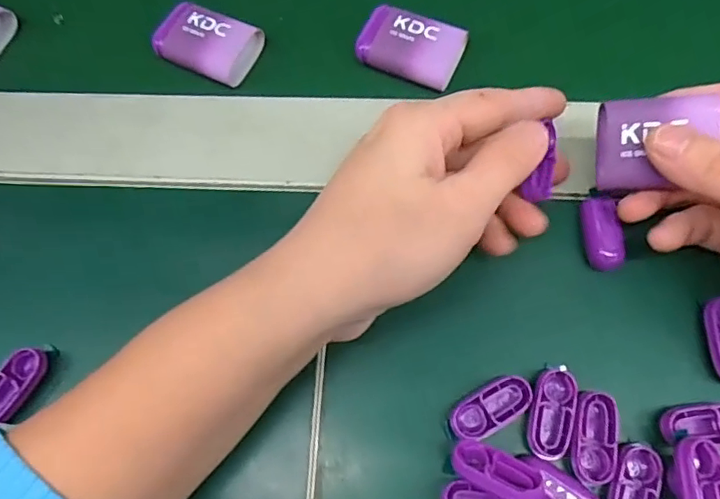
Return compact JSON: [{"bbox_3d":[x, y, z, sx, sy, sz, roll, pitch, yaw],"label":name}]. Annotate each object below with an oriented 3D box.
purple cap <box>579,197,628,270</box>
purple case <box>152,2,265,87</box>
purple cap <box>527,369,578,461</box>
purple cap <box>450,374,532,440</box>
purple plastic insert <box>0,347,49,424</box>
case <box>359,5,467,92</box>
[{"bbox_3d":[0.104,-0.007,0.238,0.014,0.013,0.030,-9,69,0],"label":"purple cap"},{"bbox_3d":[-0.080,-0.107,0.292,0.048,0.018,0.035,22,73,11],"label":"purple case"},{"bbox_3d":[0.075,0.063,0.214,0.016,0.004,0.033,15,71,9],"label":"purple cap"},{"bbox_3d":[0.051,0.061,0.215,0.034,0.004,0.015,-31,71,-8],"label":"purple cap"},{"bbox_3d":[-0.145,0.057,0.234,0.014,0.012,0.032,32,75,14],"label":"purple plastic insert"},{"bbox_3d":[0.026,-0.102,0.283,0.050,0.015,0.033,22,73,11],"label":"case"}]

